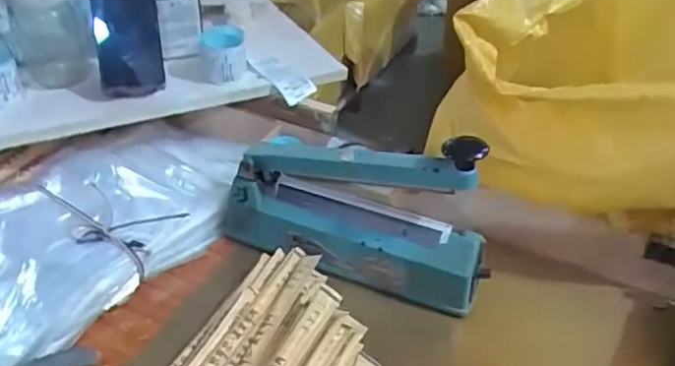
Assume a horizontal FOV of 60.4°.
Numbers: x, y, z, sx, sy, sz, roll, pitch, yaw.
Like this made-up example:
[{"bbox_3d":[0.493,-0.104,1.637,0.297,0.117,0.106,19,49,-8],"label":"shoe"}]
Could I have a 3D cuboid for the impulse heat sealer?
[{"bbox_3d":[0.019,0.020,0.657,0.308,0.178,0.075,17,39,17],"label":"impulse heat sealer"}]

